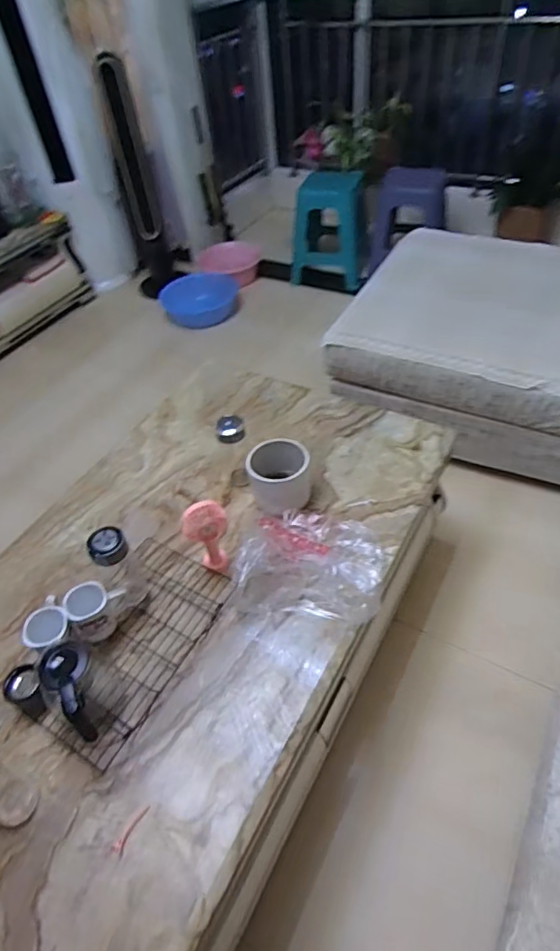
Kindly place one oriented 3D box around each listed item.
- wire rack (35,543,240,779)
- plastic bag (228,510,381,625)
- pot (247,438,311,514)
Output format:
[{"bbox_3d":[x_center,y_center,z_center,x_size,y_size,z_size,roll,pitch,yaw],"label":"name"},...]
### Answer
[{"bbox_3d":[-0.275,0.306,1.003,0.235,0.033,0.399,19,52,20],"label":"wire rack"},{"bbox_3d":[0.061,0.166,1.068,0.278,0.078,0.214,3,47,9],"label":"plastic bag"},{"bbox_3d":[0.002,0.005,1.182,0.140,0.132,0.130,-8,46,-1],"label":"pot"}]

